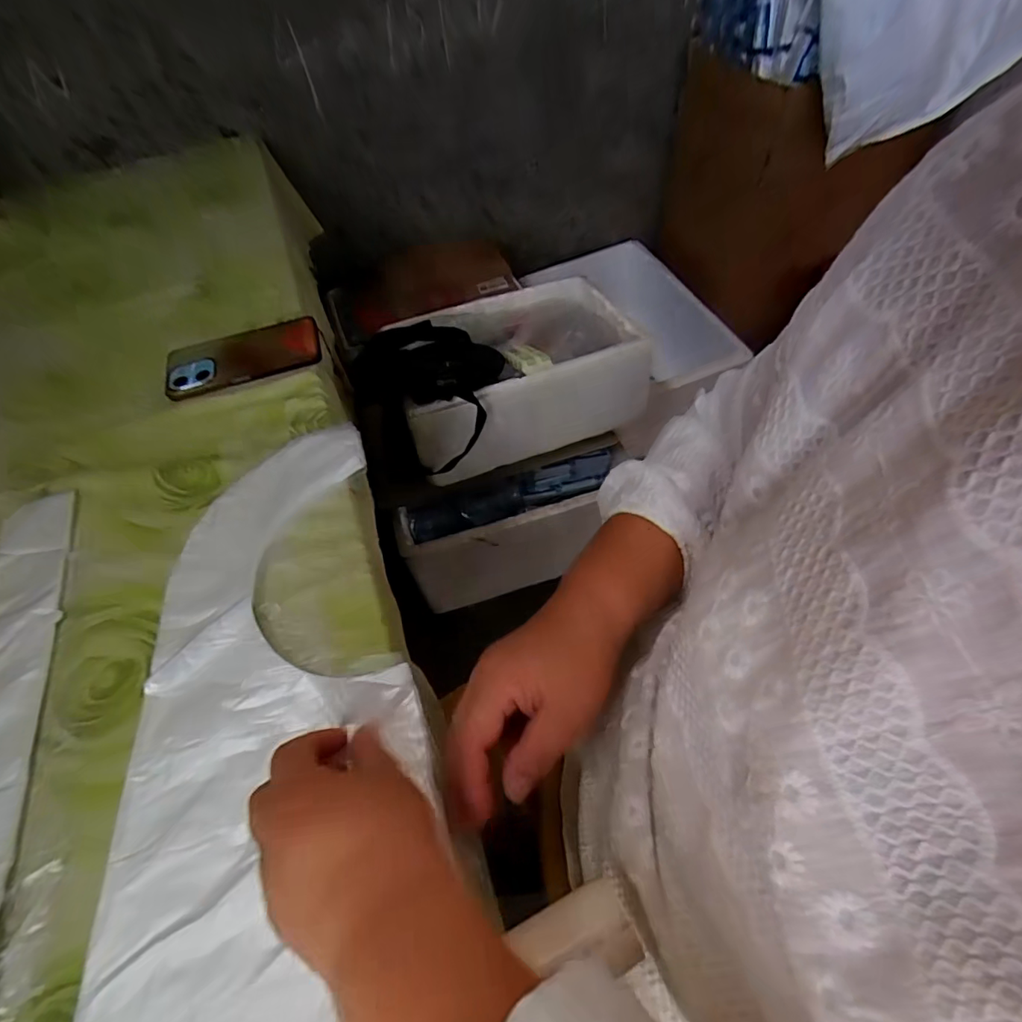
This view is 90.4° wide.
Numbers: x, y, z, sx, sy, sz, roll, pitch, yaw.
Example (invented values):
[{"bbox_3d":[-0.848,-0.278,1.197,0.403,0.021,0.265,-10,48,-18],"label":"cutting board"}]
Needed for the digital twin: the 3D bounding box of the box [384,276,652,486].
[{"bbox_3d":[0.010,-0.238,0.887,0.407,0.166,0.277,-21,57,-9],"label":"box"}]

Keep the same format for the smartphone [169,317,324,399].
[{"bbox_3d":[-0.288,-0.166,0.544,0.159,0.011,0.077,-20,73,-7],"label":"smartphone"}]

